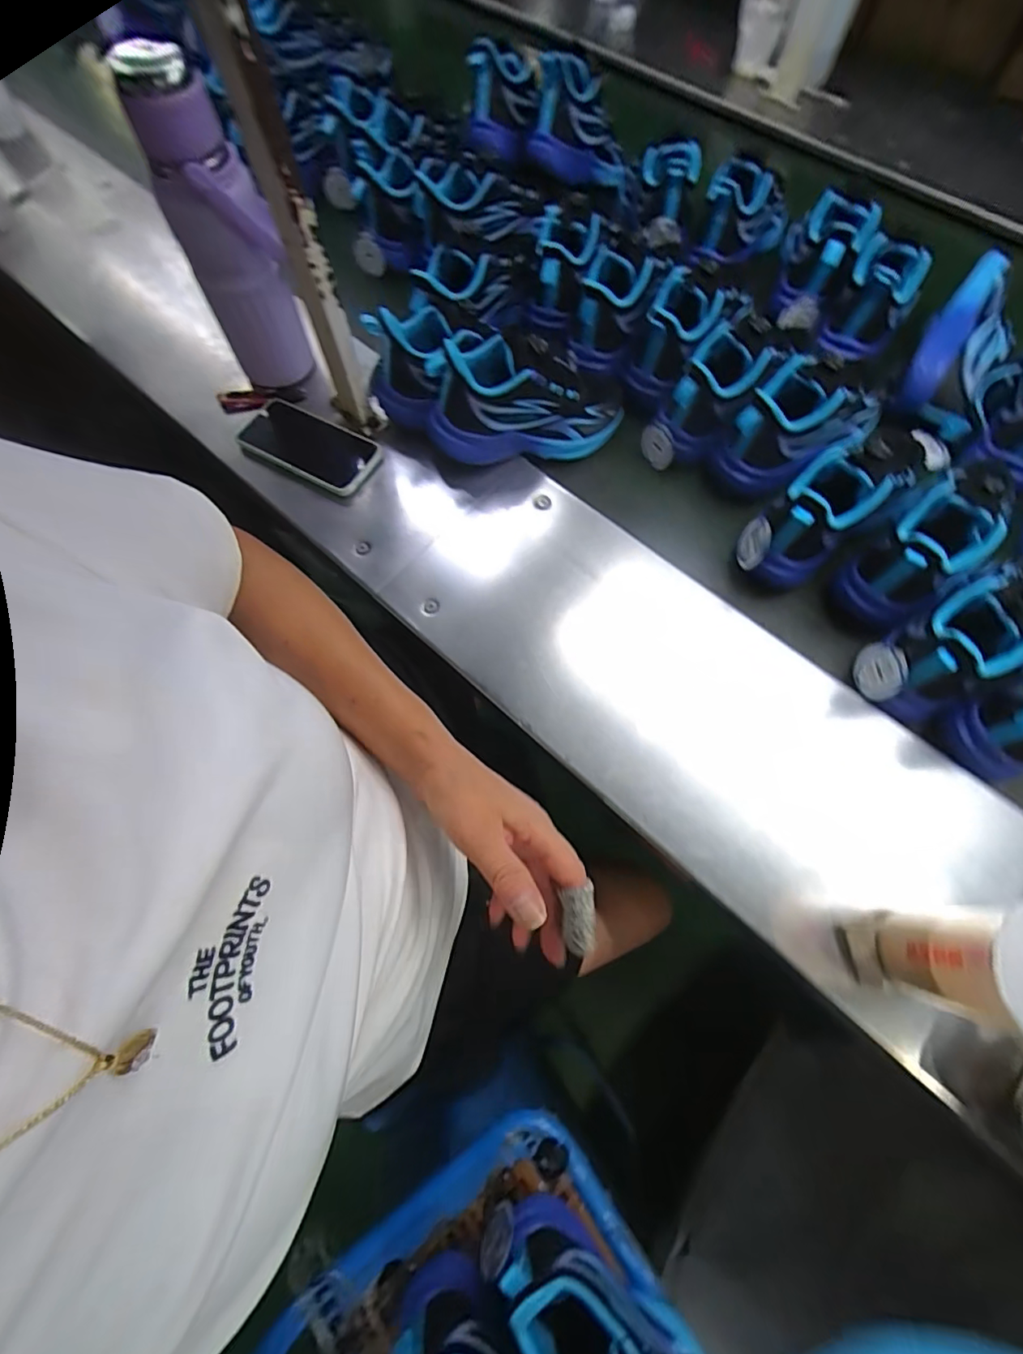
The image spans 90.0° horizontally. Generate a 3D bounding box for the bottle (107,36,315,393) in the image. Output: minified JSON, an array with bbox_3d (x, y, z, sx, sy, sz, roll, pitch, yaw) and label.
[{"bbox_3d":[-0.279,-0.424,0.512,0.086,0.251,0.078,-27,72,-9],"label":"bottle"}]

